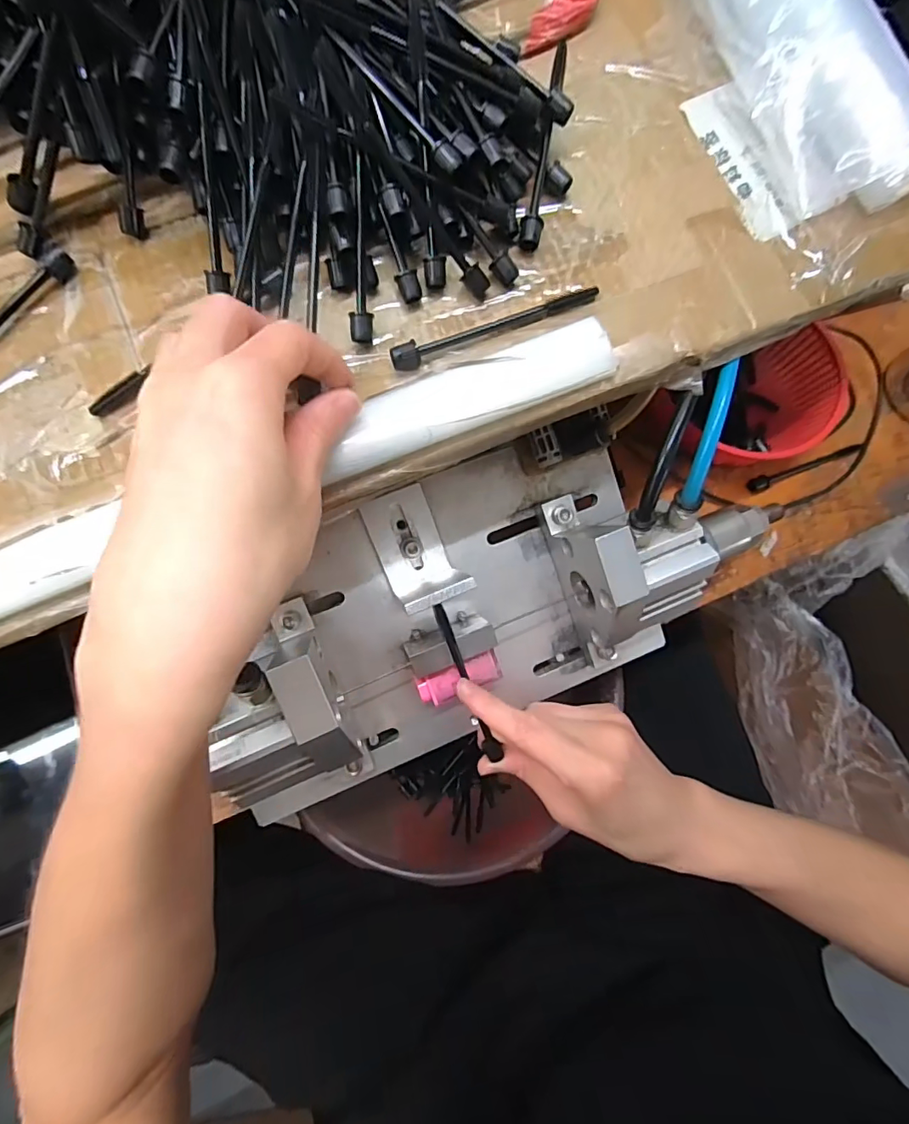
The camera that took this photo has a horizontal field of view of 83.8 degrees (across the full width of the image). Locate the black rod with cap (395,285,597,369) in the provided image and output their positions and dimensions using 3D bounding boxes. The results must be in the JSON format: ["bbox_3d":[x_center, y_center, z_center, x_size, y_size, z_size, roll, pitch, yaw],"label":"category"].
[{"bbox_3d":[0.019,-0.106,0.225,0.099,0.011,0.010,-24,79,-8],"label":"black rod with cap"}]

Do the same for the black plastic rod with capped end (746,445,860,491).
[{"bbox_3d":[0.262,-0.073,0.376,0.099,0.010,0.010,-22,85,-5],"label":"black plastic rod with capped end"}]

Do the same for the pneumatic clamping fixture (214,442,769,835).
[{"bbox_3d":[0.017,0.020,0.283,0.308,0.089,0.144,-22,85,-5],"label":"pneumatic clamping fixture"}]

